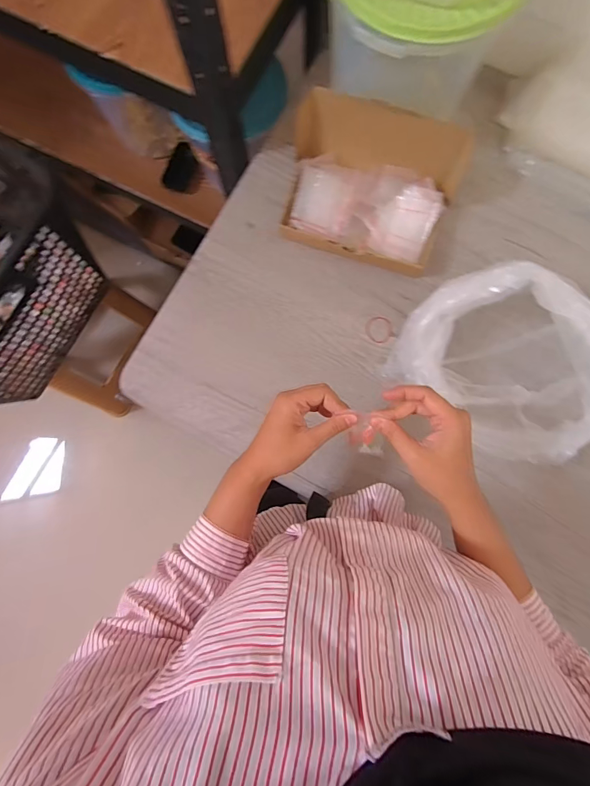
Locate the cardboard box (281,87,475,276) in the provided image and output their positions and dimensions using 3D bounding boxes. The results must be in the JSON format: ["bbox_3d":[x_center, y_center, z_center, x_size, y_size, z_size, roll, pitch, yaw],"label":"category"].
[{"bbox_3d":[0.097,-0.271,0.515,0.220,0.094,0.172,16,83,4],"label":"cardboard box"}]

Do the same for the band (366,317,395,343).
[{"bbox_3d":[0.114,-0.086,0.530,0.035,0.004,0.037,0,82,1],"label":"band"}]

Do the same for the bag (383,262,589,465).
[{"bbox_3d":[0.236,-0.027,0.446,0.215,0.145,0.211,-5,82,1],"label":"bag"}]

